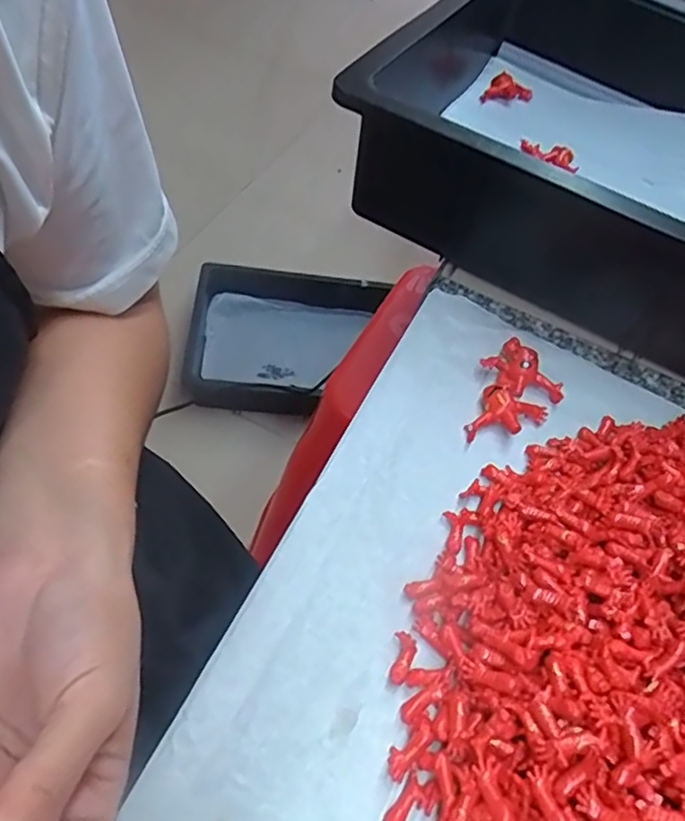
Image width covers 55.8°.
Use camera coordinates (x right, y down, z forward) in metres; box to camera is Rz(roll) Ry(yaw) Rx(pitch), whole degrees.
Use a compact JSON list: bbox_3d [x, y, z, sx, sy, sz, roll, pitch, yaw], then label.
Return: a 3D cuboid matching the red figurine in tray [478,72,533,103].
[{"bbox_3d":[0.145,-0.279,0.565,0.041,0.014,0.038,22,53,3],"label":"red figurine in tray"}]

